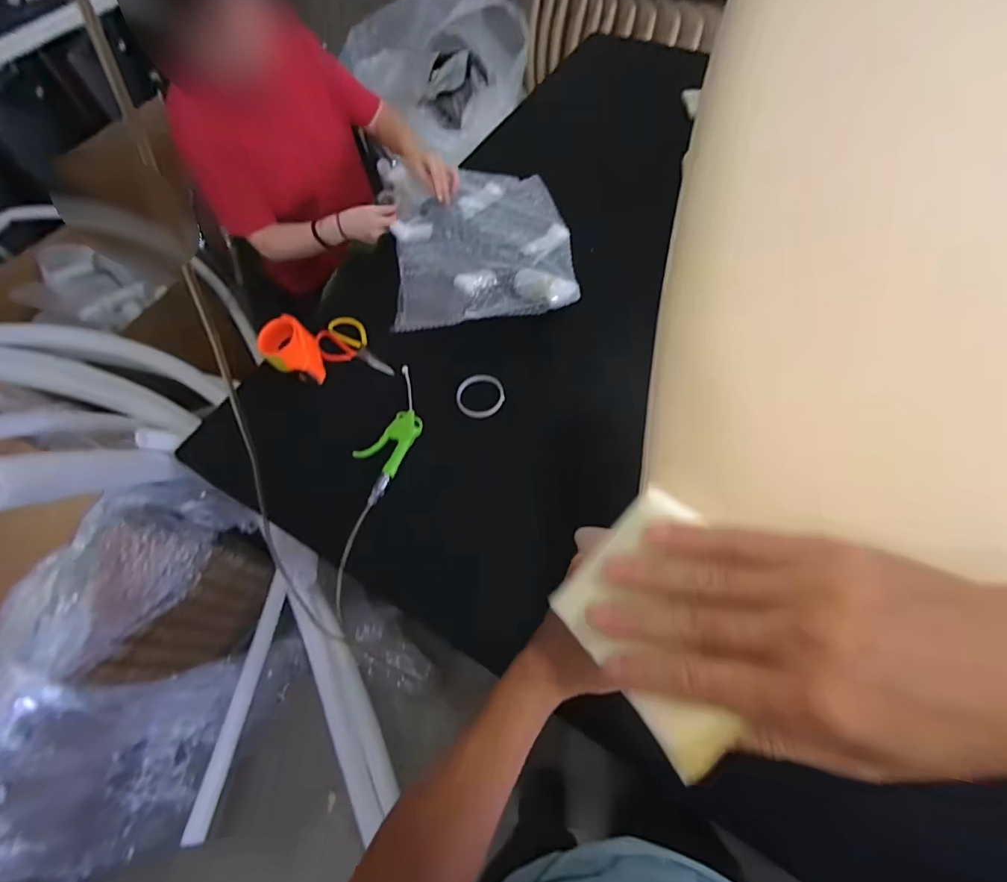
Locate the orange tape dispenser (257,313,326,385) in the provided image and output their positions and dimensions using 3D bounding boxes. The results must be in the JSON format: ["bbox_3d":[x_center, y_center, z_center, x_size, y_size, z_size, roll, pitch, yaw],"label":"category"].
[{"bbox_3d":[-0.393,-0.170,0.910,0.130,0.063,0.088,37,70,21],"label":"orange tape dispenser"}]

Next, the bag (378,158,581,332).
[{"bbox_3d":[-0.060,-0.425,1.023,0.376,0.071,0.454,-5,61,1],"label":"bag"}]

